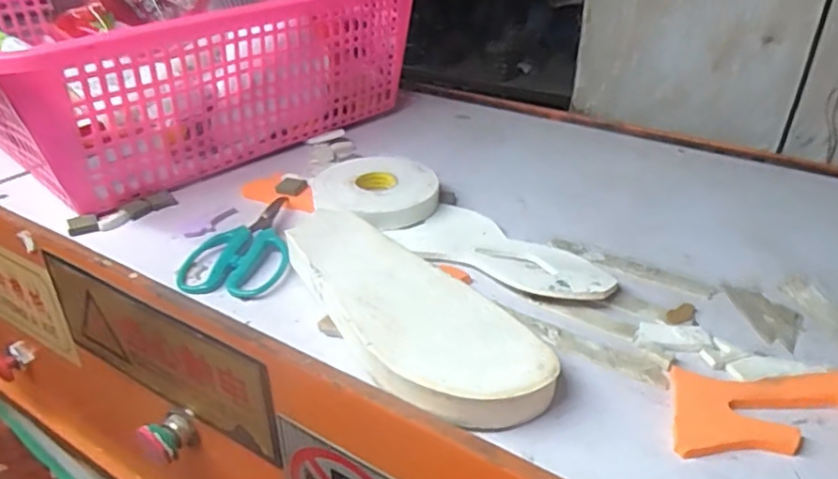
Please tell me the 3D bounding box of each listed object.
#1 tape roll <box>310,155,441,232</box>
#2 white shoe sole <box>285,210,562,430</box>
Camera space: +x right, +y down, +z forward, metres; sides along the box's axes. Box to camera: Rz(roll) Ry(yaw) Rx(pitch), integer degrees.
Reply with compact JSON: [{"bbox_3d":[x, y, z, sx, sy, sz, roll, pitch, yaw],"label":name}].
[{"bbox_3d":[-0.043,-0.045,0.607,0.118,0.029,0.124,0,31,0],"label":"tape roll"},{"bbox_3d":[-0.016,0.047,0.455,0.102,0.033,0.263,-19,36,-29],"label":"white shoe sole"}]

